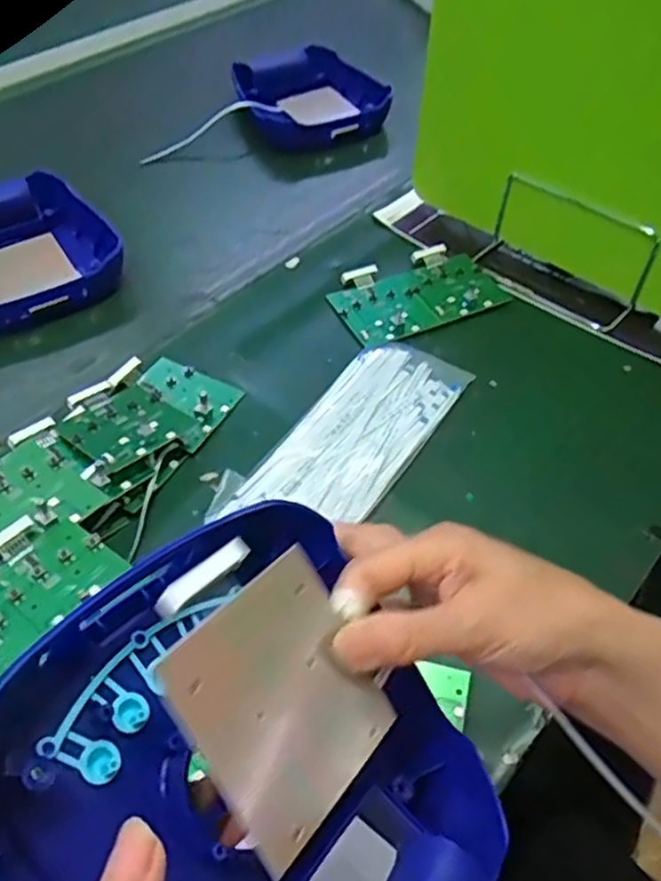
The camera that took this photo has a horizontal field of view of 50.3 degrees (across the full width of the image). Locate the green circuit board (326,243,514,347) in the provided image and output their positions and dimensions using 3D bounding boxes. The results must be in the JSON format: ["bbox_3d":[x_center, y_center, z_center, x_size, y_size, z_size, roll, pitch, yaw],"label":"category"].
[{"bbox_3d":[0.079,-0.137,0.649,0.152,0.009,0.099,-20,53,-18],"label":"green circuit board"}]

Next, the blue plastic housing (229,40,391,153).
[{"bbox_3d":[-0.026,-0.441,0.910,0.183,0.047,0.197,-15,51,-14],"label":"blue plastic housing"}]

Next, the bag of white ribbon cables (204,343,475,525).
[{"bbox_3d":[0.018,-0.006,0.532,0.094,0.015,0.225,31,55,23],"label":"bag of white ribbon cables"}]

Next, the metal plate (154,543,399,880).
[{"bbox_3d":[-0.015,0.089,0.245,0.075,0.004,0.077,-34,94,-47],"label":"metal plate"}]

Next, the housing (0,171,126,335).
[{"bbox_3d":[-0.294,-0.176,0.663,0.165,0.049,0.192,-24,54,-21],"label":"housing"}]

